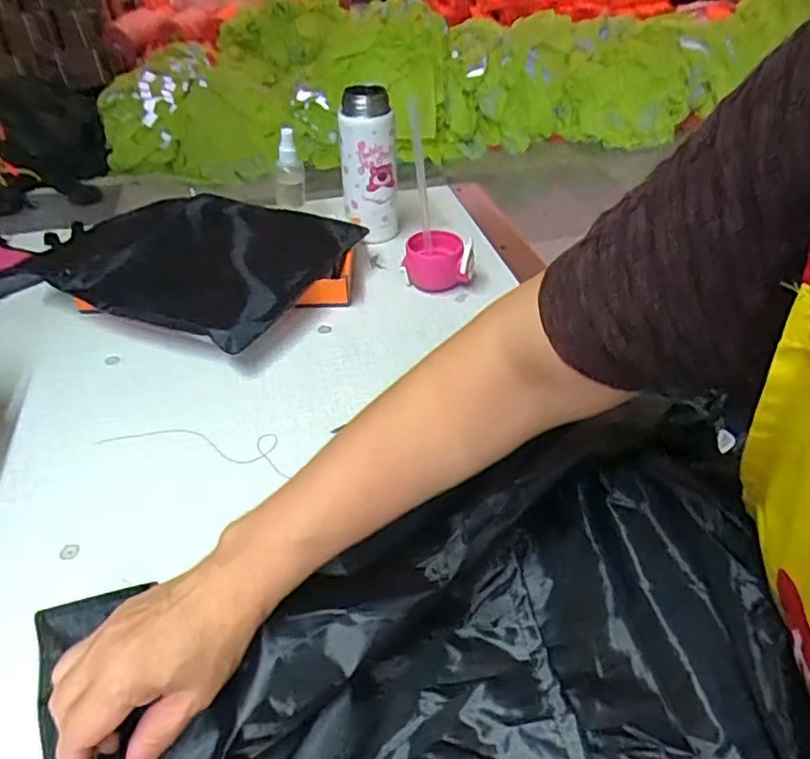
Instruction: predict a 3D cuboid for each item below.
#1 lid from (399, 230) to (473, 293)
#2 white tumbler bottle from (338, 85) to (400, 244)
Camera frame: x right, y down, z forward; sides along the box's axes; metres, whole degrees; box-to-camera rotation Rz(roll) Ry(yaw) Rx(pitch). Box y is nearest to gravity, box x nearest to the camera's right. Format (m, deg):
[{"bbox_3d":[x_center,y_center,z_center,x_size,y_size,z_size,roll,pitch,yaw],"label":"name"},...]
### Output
[{"bbox_3d":[0.039,-0.142,0.760,0.083,0.055,0.064,2,37,4],"label":"lid"},{"bbox_3d":[-0.046,-0.276,0.820,0.069,0.183,0.062,-4,37,-4],"label":"white tumbler bottle"}]

